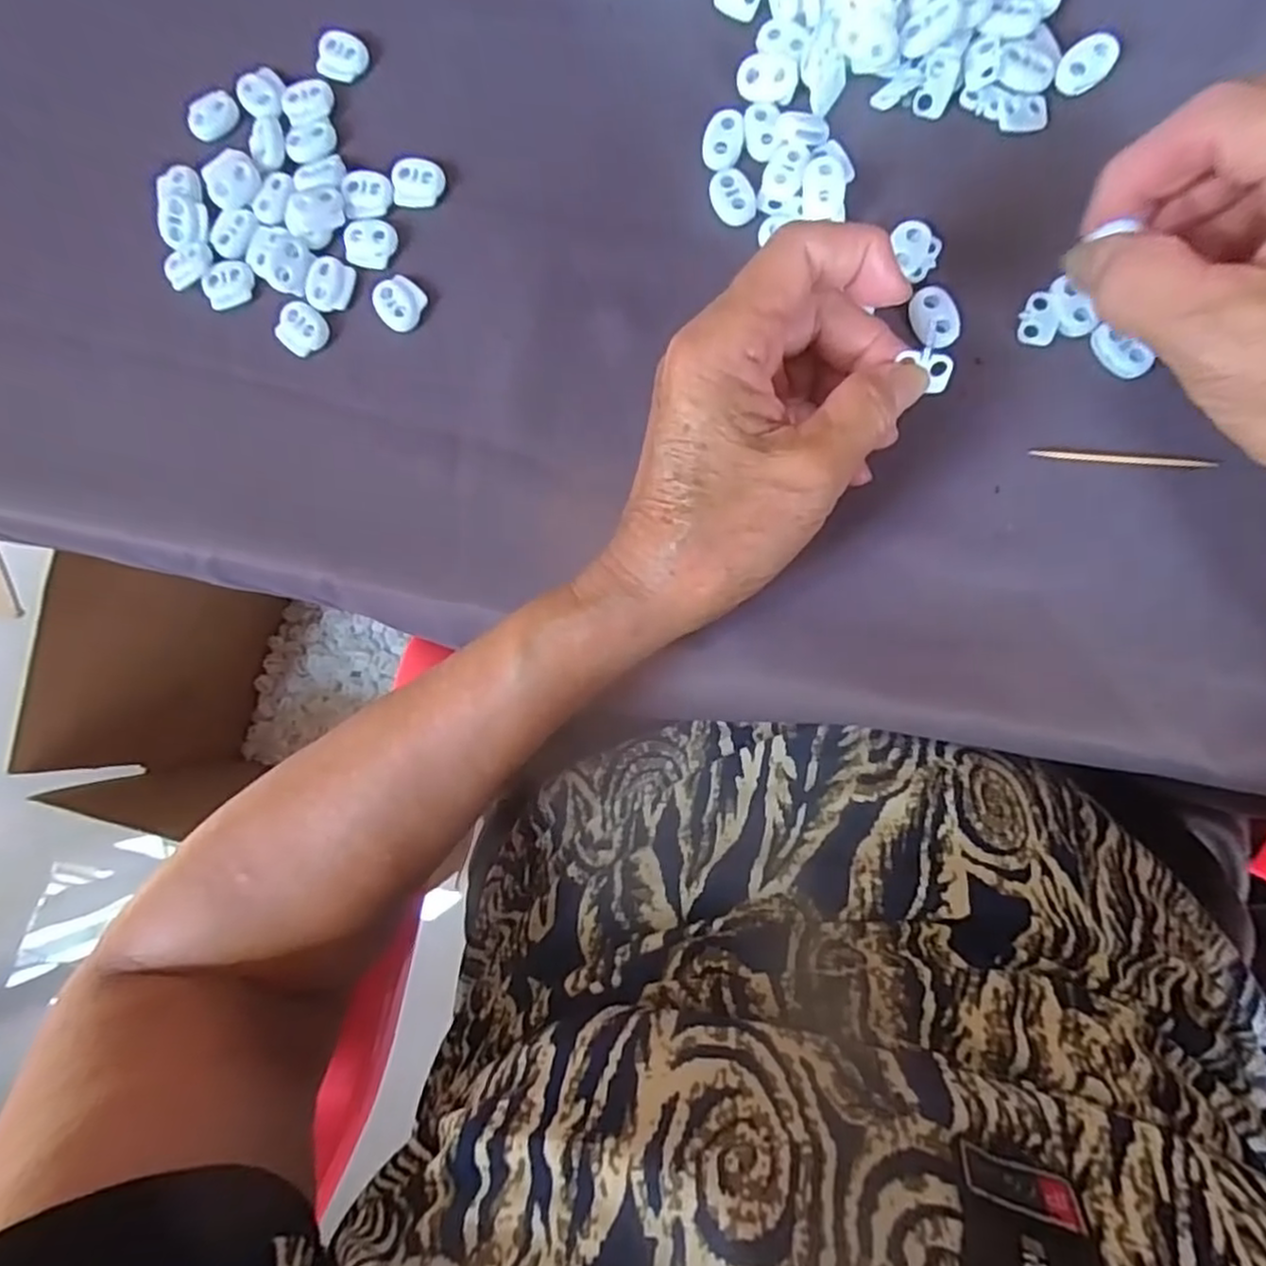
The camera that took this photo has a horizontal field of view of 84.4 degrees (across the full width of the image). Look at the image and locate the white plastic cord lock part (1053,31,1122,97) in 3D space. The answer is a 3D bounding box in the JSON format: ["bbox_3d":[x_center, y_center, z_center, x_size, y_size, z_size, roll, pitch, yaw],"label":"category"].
[{"bbox_3d":[0.166,-0.208,0.254,0.024,0.005,0.016,-45,83,4],"label":"white plastic cord lock part"}]

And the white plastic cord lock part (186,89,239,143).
[{"bbox_3d":[-0.184,-0.226,0.306,0.022,0.007,0.017,-41,83,4],"label":"white plastic cord lock part"}]

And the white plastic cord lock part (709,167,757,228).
[{"bbox_3d":[0.038,-0.170,0.268,0.015,0.004,0.023,-23,85,6],"label":"white plastic cord lock part"}]

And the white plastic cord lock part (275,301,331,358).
[{"bbox_3d":[-0.139,-0.128,0.293,0.021,0.004,0.020,39,93,8],"label":"white plastic cord lock part"}]

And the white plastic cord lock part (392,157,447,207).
[{"bbox_3d":[-0.090,-0.187,0.290,0.022,0.005,0.022,10,89,4],"label":"white plastic cord lock part"}]

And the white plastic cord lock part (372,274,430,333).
[{"bbox_3d":[-0.097,-0.136,0.287,0.022,0.006,0.020,43,93,7],"label":"white plastic cord lock part"}]

